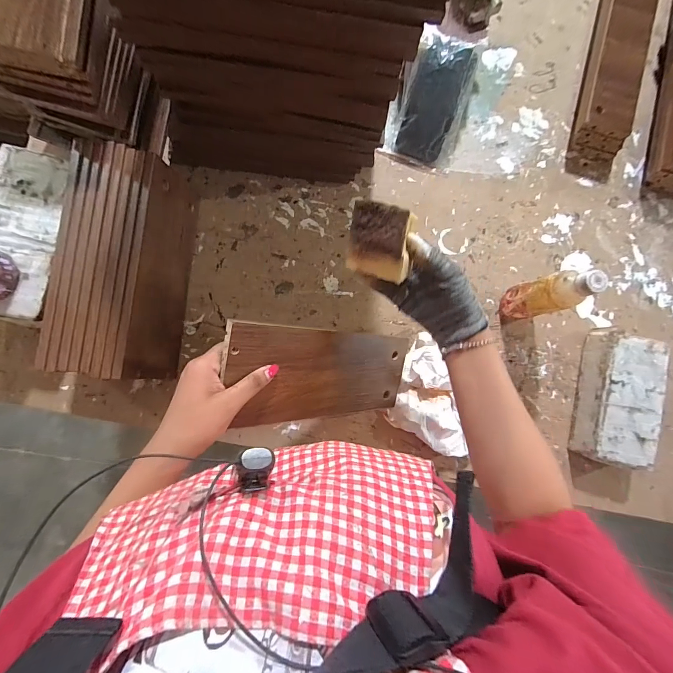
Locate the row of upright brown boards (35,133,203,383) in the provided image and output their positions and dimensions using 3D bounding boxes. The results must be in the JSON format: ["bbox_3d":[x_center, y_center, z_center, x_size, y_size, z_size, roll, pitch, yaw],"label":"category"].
[{"bbox_3d":[-0.288,-0.094,0.472,0.124,0.117,0.293,3,84,-4],"label":"row of upright brown boards"}]

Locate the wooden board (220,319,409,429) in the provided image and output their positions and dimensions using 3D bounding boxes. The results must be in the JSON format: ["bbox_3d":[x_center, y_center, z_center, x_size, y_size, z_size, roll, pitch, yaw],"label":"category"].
[{"bbox_3d":[-0.006,0.052,0.436,0.294,0.014,0.118,5,100,-44],"label":"wooden board"}]

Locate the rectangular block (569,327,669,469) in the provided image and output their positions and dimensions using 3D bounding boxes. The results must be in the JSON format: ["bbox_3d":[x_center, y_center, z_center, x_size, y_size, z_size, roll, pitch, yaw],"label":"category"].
[{"bbox_3d":[0.459,0.100,0.550,0.102,0.060,0.205,12,83,-3],"label":"rectangular block"}]

